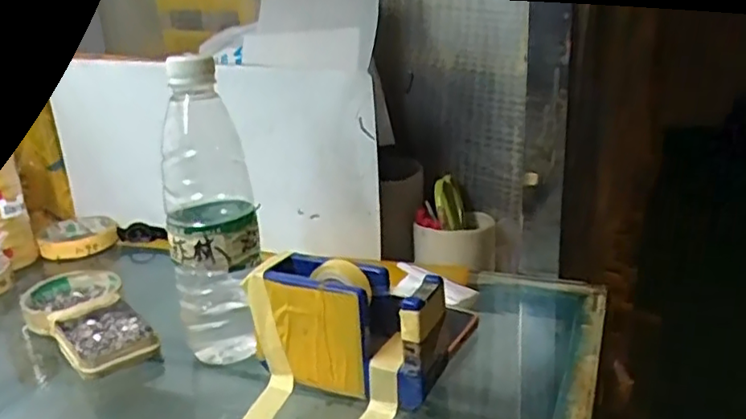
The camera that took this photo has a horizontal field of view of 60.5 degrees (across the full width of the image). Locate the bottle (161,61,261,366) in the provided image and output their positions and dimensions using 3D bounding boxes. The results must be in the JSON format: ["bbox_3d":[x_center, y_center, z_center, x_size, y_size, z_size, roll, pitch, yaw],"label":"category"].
[{"bbox_3d":[-0.120,0.005,0.473,0.065,0.218,0.062,-9,20,-14],"label":"bottle"}]

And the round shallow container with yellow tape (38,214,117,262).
[{"bbox_3d":[-0.348,0.031,0.756,0.084,0.020,0.099,-14,22,-23],"label":"round shallow container with yellow tape"}]

